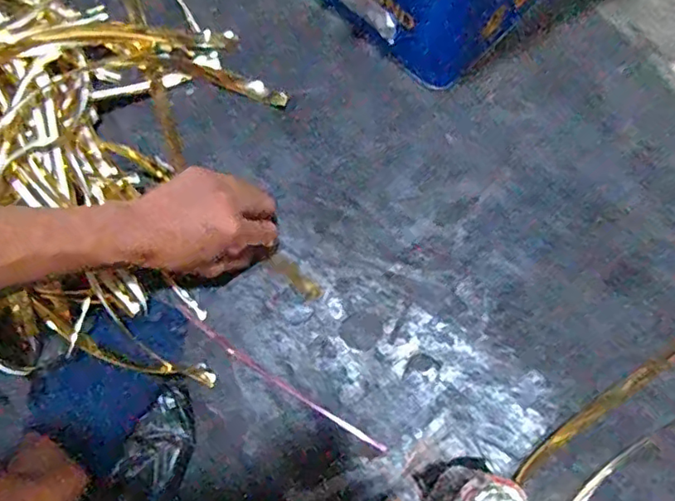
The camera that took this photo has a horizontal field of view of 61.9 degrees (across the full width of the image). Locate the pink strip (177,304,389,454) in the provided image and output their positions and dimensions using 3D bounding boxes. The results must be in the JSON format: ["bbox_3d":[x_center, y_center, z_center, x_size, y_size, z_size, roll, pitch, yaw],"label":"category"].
[{"bbox_3d":[-0.055,0.121,0.519,0.228,0.024,0.012,32,77,10],"label":"pink strip"}]

